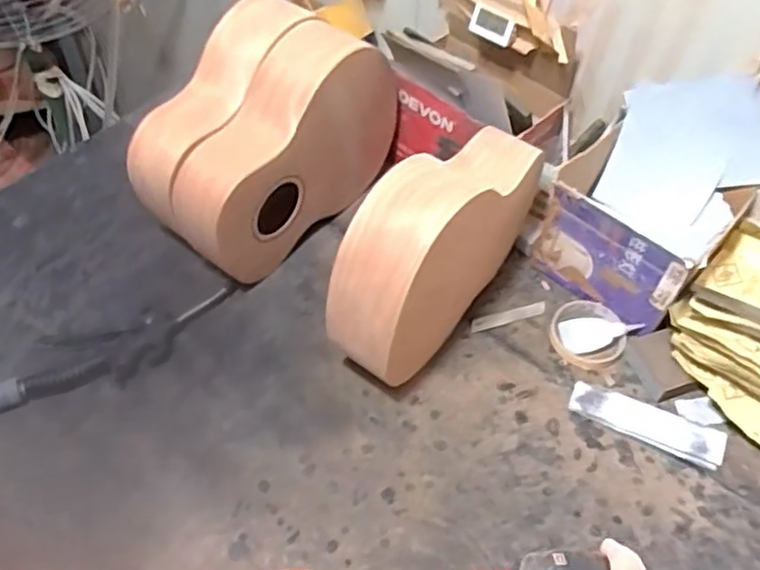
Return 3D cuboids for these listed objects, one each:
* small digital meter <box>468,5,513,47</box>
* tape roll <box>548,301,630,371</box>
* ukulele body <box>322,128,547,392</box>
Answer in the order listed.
[{"bbox_3d":[0.133,-0.309,0.805,0.055,0.034,0.012,28,58,18],"label":"small digital meter"},{"bbox_3d":[0.238,0.055,0.776,0.078,0.018,0.085,1,53,-1],"label":"tape roll"},{"bbox_3d":[0.064,-0.049,0.700,0.083,0.198,0.292,33,59,21],"label":"ukulele body"}]

